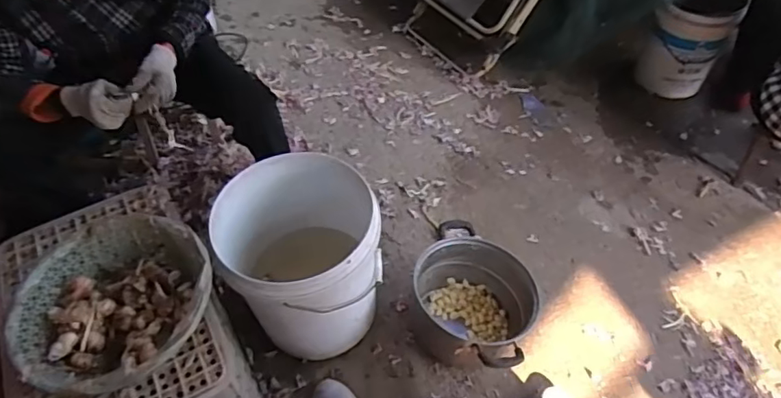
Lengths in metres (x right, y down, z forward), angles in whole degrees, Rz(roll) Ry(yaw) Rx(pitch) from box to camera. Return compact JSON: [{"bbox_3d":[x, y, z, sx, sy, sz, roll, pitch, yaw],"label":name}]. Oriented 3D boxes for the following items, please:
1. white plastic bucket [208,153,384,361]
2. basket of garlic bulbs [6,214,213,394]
[{"bbox_3d":[-0.191,0.147,1.224,0.309,0.385,0.339,-2,52,2],"label":"white plastic bucket"},{"bbox_3d":[-0.513,0.202,1.016,0.367,0.130,0.328,21,57,19],"label":"basket of garlic bulbs"}]

